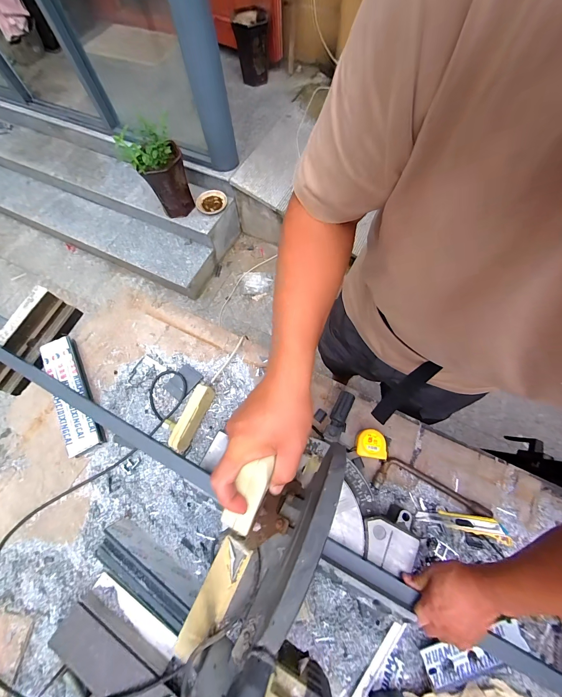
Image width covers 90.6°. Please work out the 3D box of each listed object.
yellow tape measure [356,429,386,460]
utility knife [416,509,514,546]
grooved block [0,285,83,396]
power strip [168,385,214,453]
[{"bbox_3d":[0.218,0.233,0.680,0.067,0.038,0.066,5,68,5],"label":"yellow tape measure"},{"bbox_3d":[0.405,0.385,0.620,0.187,0.027,0.043,12,69,7],"label":"utility knife"},{"bbox_3d":[-0.728,-0.018,0.806,0.064,0.124,0.305,20,70,10],"label":"grooved block"},{"bbox_3d":[-0.224,0.170,0.702,0.047,0.052,0.167,23,71,11],"label":"power strip"}]

